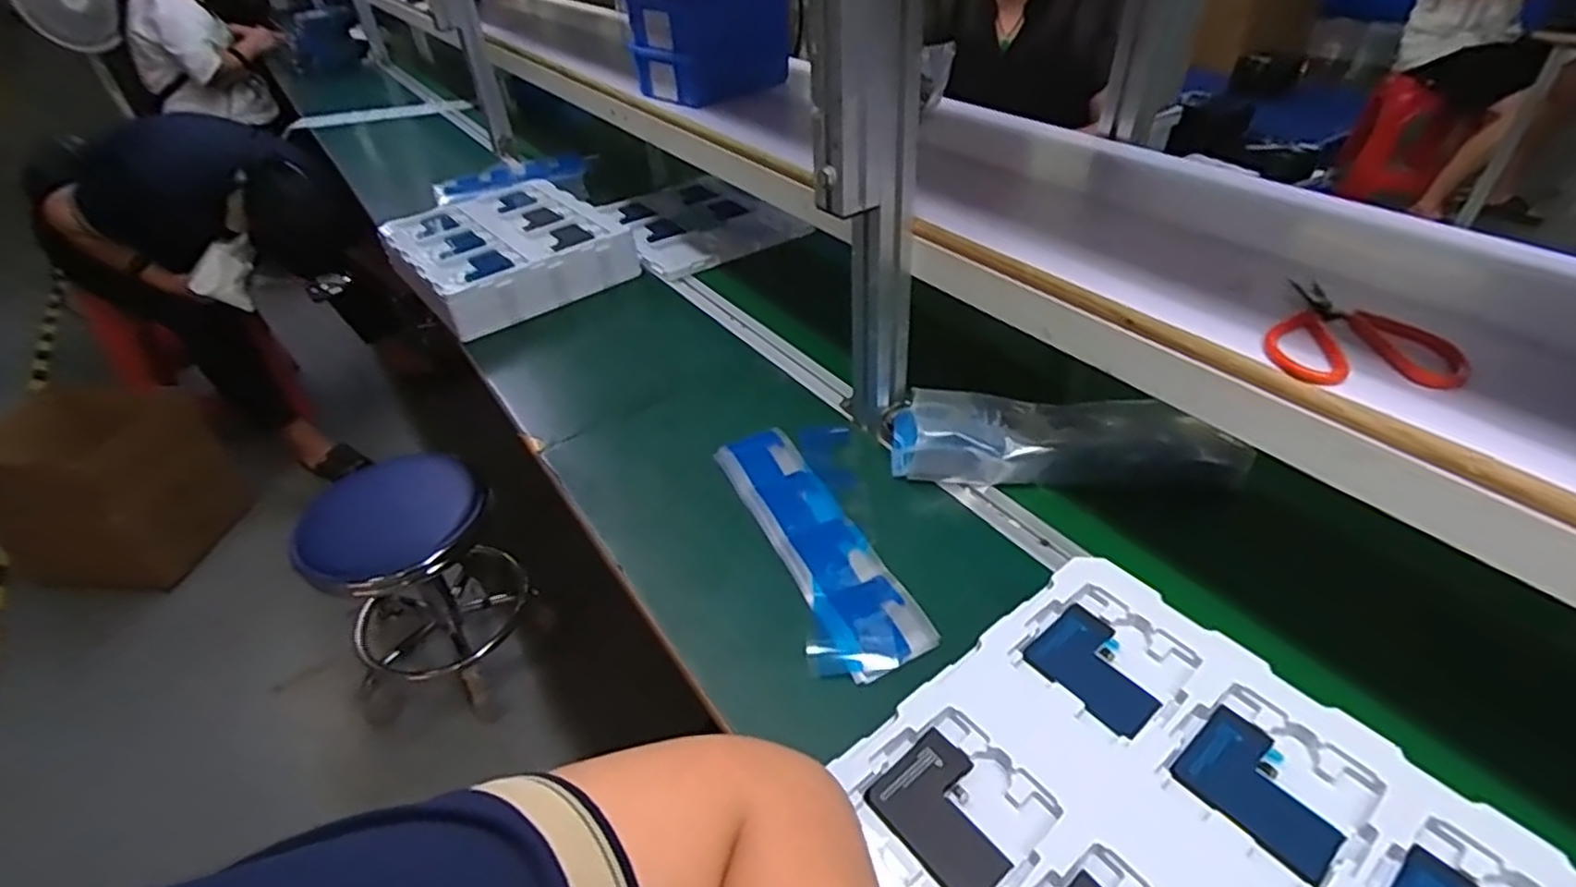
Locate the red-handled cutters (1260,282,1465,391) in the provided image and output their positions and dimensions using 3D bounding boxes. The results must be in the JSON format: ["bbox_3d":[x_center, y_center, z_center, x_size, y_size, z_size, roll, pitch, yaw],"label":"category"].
[{"bbox_3d":[0.360,-0.066,0.446,0.097,0.018,0.121,23,46,29],"label":"red-handled cutters"}]

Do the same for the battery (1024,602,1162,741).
[{"bbox_3d":[0.196,0.142,0.451,0.060,0.005,0.077,-27,45,-27],"label":"battery"}]

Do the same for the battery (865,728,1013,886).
[{"bbox_3d":[0.088,0.202,0.390,0.059,0.006,0.075,-29,46,-29],"label":"battery"}]

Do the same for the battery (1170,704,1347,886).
[{"bbox_3d":[0.258,0.188,0.389,0.060,0.007,0.075,-29,46,-29],"label":"battery"}]

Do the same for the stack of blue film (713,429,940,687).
[{"bbox_3d":[0.022,0.084,0.650,0.097,0.013,0.295,-14,42,-17],"label":"stack of blue film"}]

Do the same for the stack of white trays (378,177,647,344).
[{"bbox_3d":[-0.429,-0.298,1.086,0.293,0.070,0.310,-29,46,-29],"label":"stack of white trays"}]

